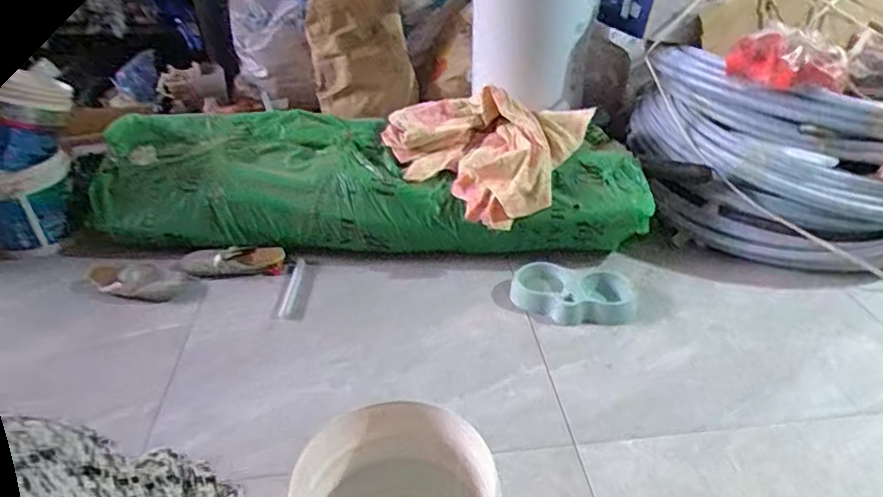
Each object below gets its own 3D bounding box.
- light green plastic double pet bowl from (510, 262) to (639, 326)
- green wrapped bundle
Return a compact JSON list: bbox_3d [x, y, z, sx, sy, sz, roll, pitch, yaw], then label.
[{"bbox_3d":[0.319,0.110,1.383,0.295,0.056,0.158,2,33,3],"label":"light green plastic double pet bowl"},{"bbox_3d":[-0.187,-0.176,1.524,1.451,0.312,0.315,-1,33,-1],"label":"green wrapped bundle"}]

